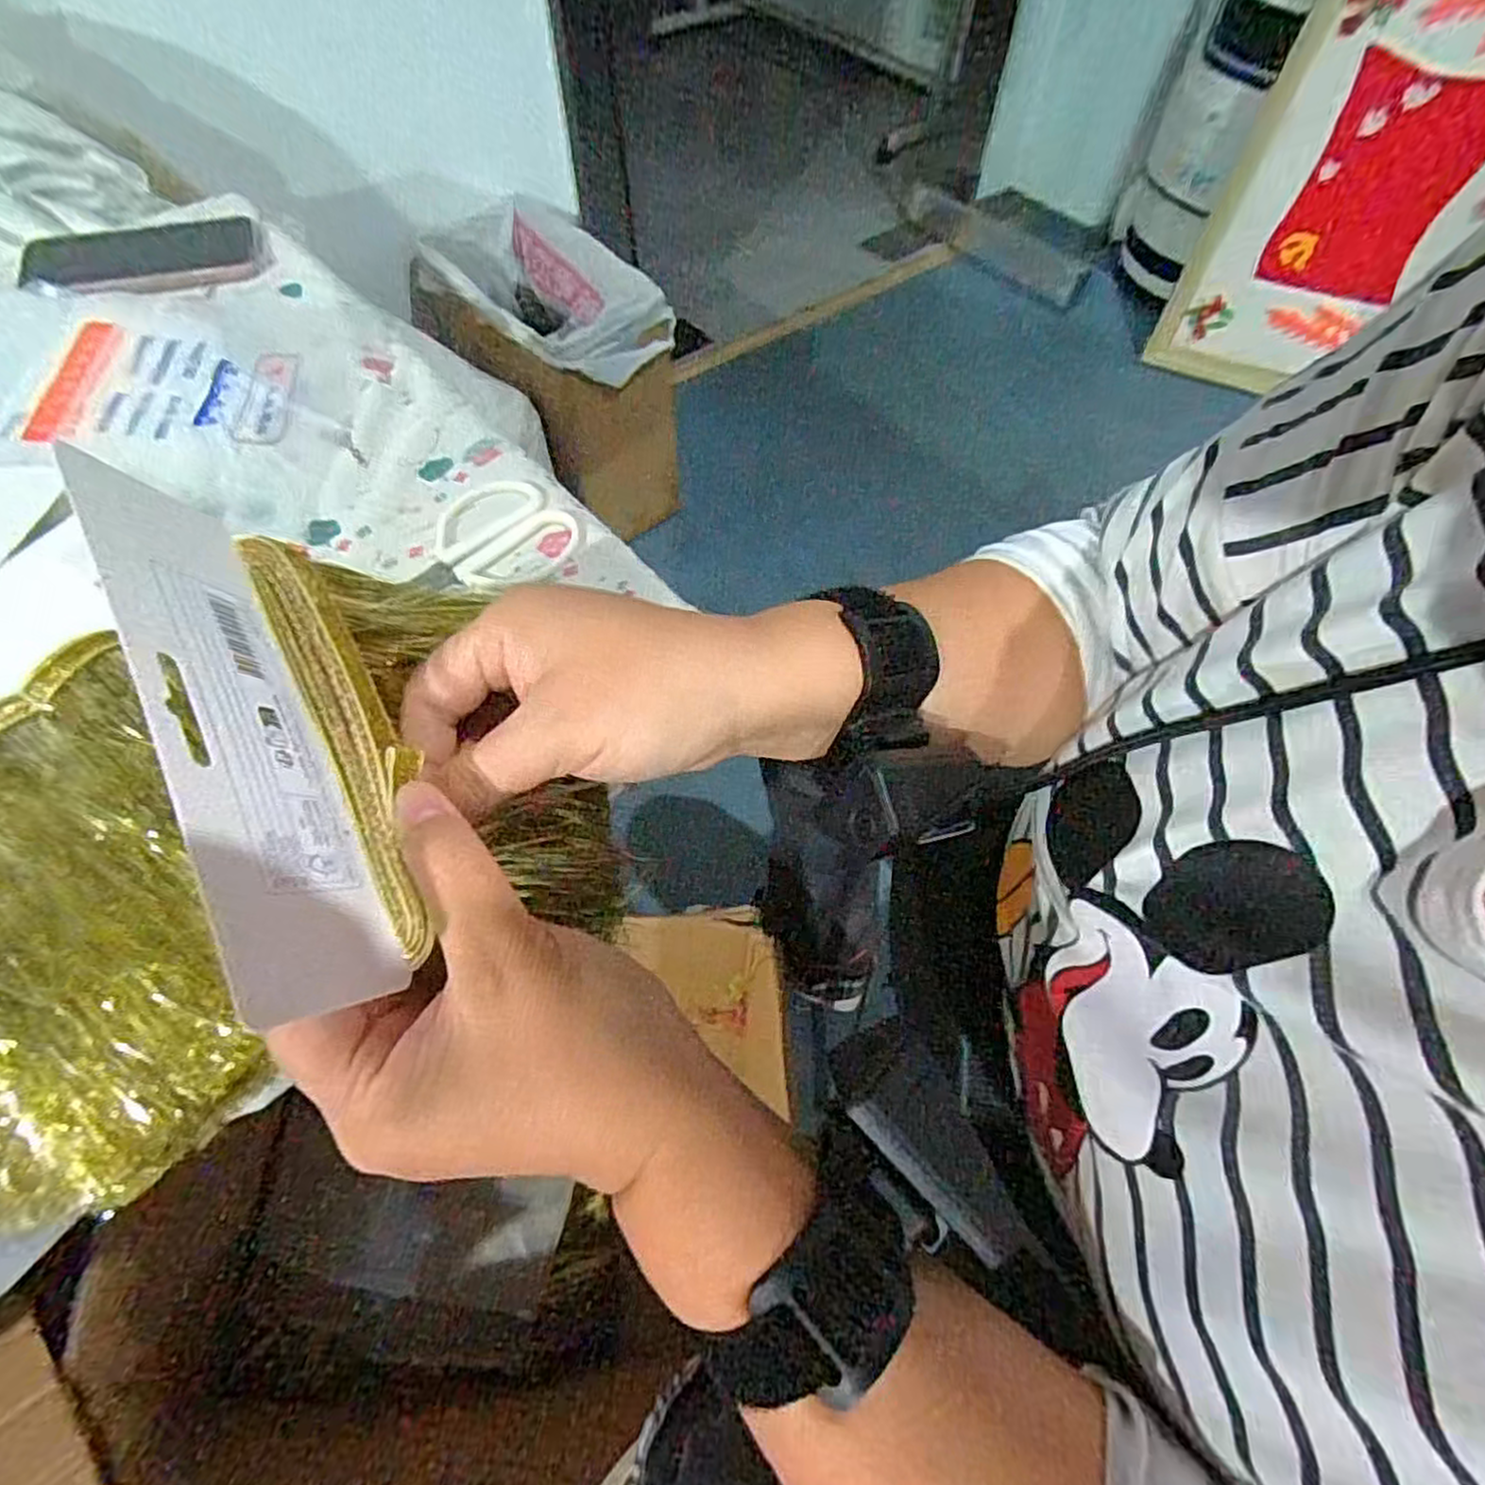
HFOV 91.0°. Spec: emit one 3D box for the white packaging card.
[{"bbox_3d":[-0.136,-0.006,0.196,0.004,0.053,0.161,-30,78,6],"label":"white packaging card"}]

